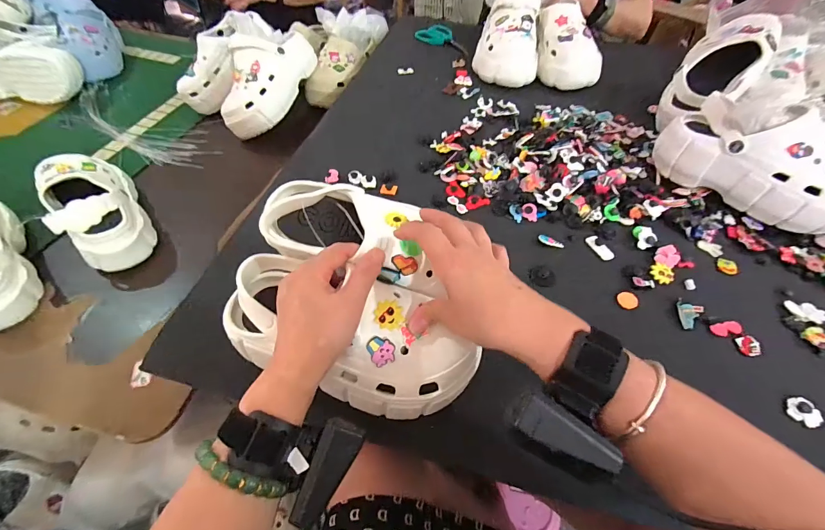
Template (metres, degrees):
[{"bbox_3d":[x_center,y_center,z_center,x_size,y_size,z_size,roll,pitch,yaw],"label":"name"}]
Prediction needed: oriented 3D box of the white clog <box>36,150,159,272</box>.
[{"bbox_3d":[-0.522,-0.105,0.611,0.105,0.099,0.235,-31,59,-21],"label":"white clog"}]

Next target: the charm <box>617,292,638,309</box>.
[{"bbox_3d":[0.258,0.042,0.443,0.021,0.004,0.023,-7,61,13],"label":"charm"}]

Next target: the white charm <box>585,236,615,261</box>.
[{"bbox_3d":[0.250,-0.023,0.493,0.019,0.005,0.041,-26,58,-18],"label":"white charm"}]

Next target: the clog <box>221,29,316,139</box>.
[{"bbox_3d":[-0.313,-0.392,0.787,0.125,0.125,0.233,15,54,10],"label":"clog"}]

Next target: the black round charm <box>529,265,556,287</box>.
[{"bbox_3d":[0.166,0.013,0.470,0.030,0.004,0.033,0,53,0],"label":"black round charm"}]

